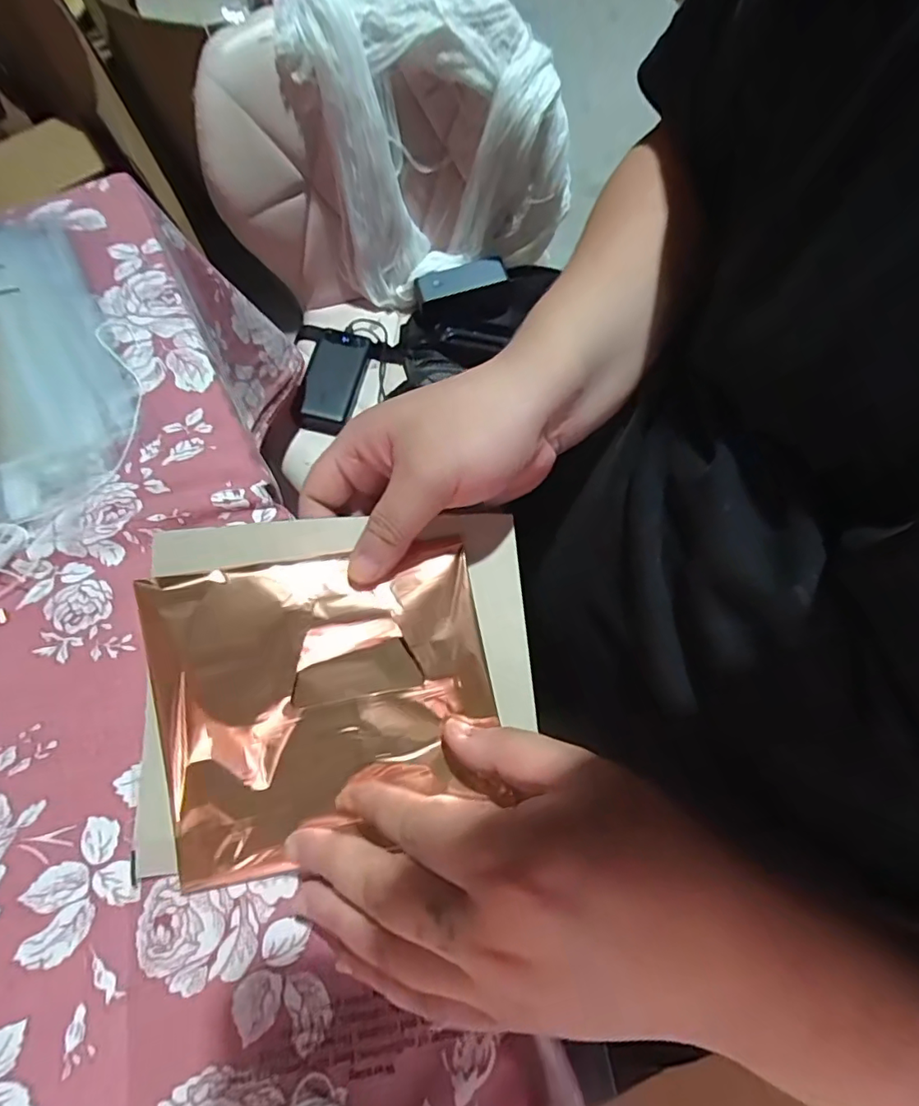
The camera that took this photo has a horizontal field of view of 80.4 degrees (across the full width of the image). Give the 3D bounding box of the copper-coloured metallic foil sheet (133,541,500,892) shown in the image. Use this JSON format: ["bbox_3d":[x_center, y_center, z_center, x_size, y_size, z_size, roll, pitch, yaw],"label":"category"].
[{"bbox_3d":[-0.062,0.069,0.262,0.154,0.009,0.135,-9,82,-12],"label":"copper-coloured metallic foil sheet"}]

